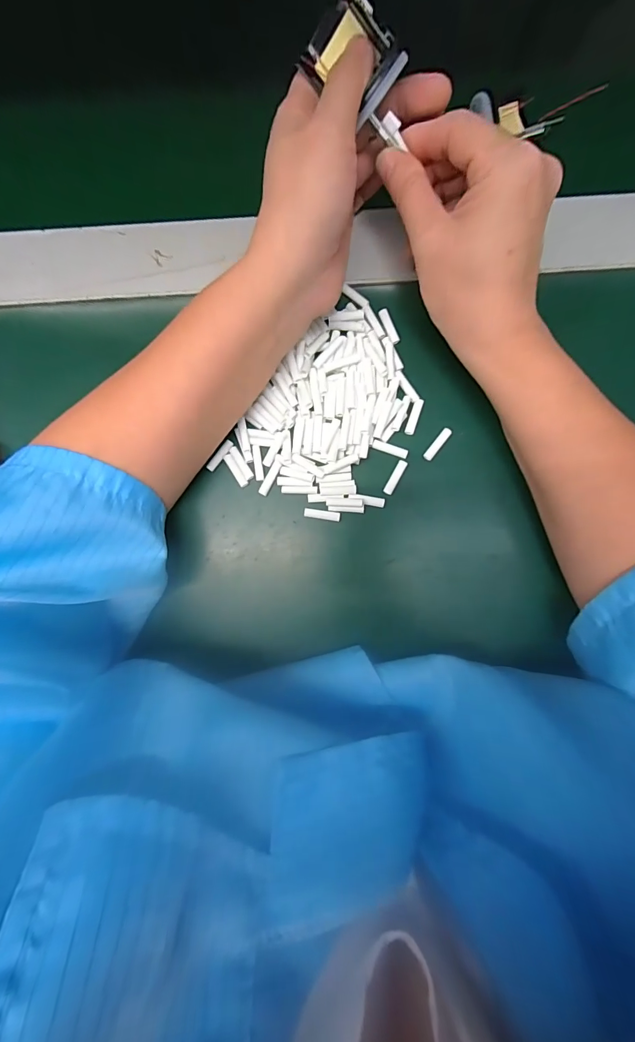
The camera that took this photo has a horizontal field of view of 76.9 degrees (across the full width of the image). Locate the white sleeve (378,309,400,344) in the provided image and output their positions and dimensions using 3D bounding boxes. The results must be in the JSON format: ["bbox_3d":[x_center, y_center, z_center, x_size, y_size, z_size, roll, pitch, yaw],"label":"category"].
[{"bbox_3d":[0.046,-0.124,0.253,0.007,0.004,0.024,-22,87,1],"label":"white sleeve"}]

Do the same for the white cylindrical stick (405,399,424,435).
[{"bbox_3d":[0.061,-0.066,0.251,0.007,0.004,0.023,17,88,2],"label":"white cylindrical stick"}]

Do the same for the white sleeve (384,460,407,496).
[{"bbox_3d":[0.049,-0.027,0.250,0.006,0.004,0.024,28,89,3],"label":"white sleeve"}]

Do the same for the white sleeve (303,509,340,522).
[{"bbox_3d":[0.003,-0.004,0.251,0.023,0.004,0.006,9,88,2],"label":"white sleeve"}]

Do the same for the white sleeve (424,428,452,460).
[{"bbox_3d":[0.076,-0.048,0.251,0.006,0.004,0.023,38,89,3],"label":"white sleeve"}]

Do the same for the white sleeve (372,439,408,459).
[{"bbox_3d":[0.046,-0.045,0.251,0.023,0.004,0.006,20,88,2],"label":"white sleeve"}]

